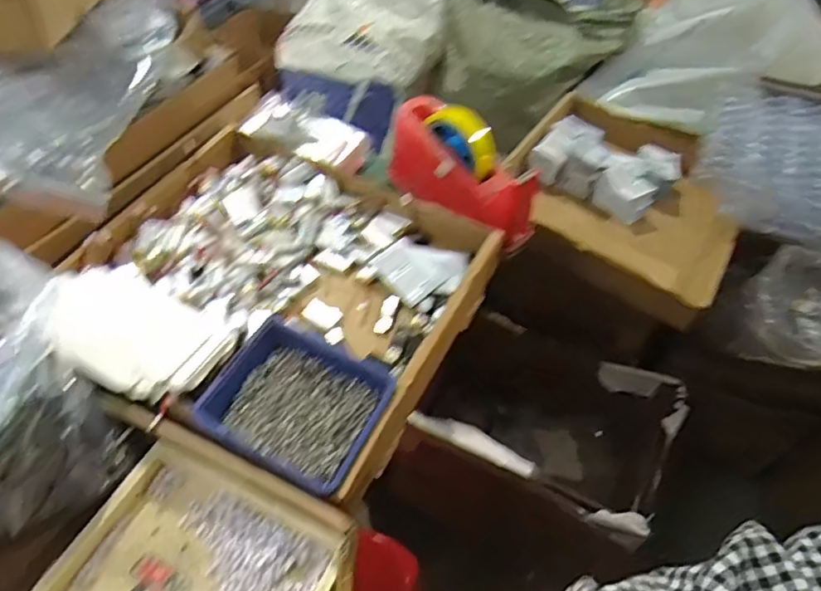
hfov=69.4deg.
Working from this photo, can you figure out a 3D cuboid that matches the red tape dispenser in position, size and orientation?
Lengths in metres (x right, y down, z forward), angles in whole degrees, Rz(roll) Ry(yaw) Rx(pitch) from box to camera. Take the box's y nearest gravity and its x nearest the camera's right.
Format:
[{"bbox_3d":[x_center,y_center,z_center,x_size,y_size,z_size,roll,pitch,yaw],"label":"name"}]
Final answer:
[{"bbox_3d":[0.063,-0.145,0.711,0.055,0.122,0.201,-32,61,-26],"label":"red tape dispenser"}]

